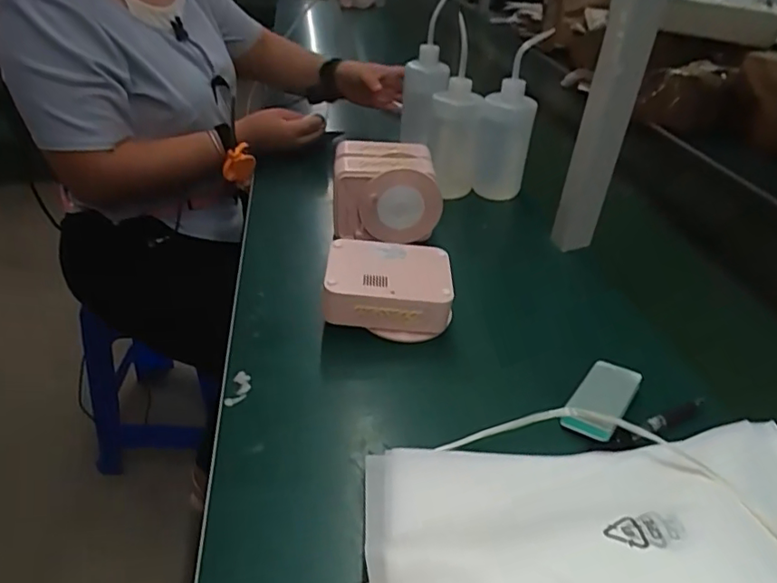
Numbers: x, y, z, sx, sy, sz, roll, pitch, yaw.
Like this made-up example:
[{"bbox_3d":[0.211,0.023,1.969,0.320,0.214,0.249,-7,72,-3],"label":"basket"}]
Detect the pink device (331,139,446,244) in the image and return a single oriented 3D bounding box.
[{"bbox_3d":[-0.006,-0.126,0.726,0.129,0.094,0.114,-2,35,-8],"label":"pink device"}]

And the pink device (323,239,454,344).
[{"bbox_3d":[0.000,-0.002,0.590,0.126,0.062,0.096,4,34,0],"label":"pink device"}]

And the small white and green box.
[{"bbox_3d":[0.187,0.093,0.493,0.046,0.013,0.092,24,39,27],"label":"small white and green box"}]

